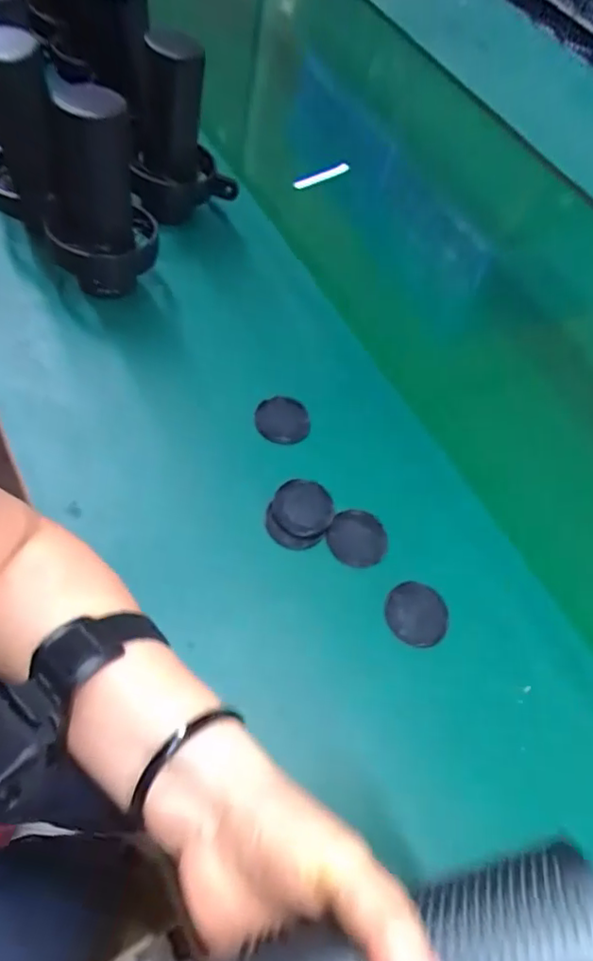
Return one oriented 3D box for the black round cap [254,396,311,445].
[{"bbox_3d":[-0.013,-0.055,0.517,0.048,0.006,0.046,1,66,-3],"label":"black round cap"}]

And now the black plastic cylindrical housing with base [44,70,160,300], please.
[{"bbox_3d":[-0.174,-0.254,0.504,0.093,0.170,0.077,-14,57,-20],"label":"black plastic cylindrical housing with base"}]

